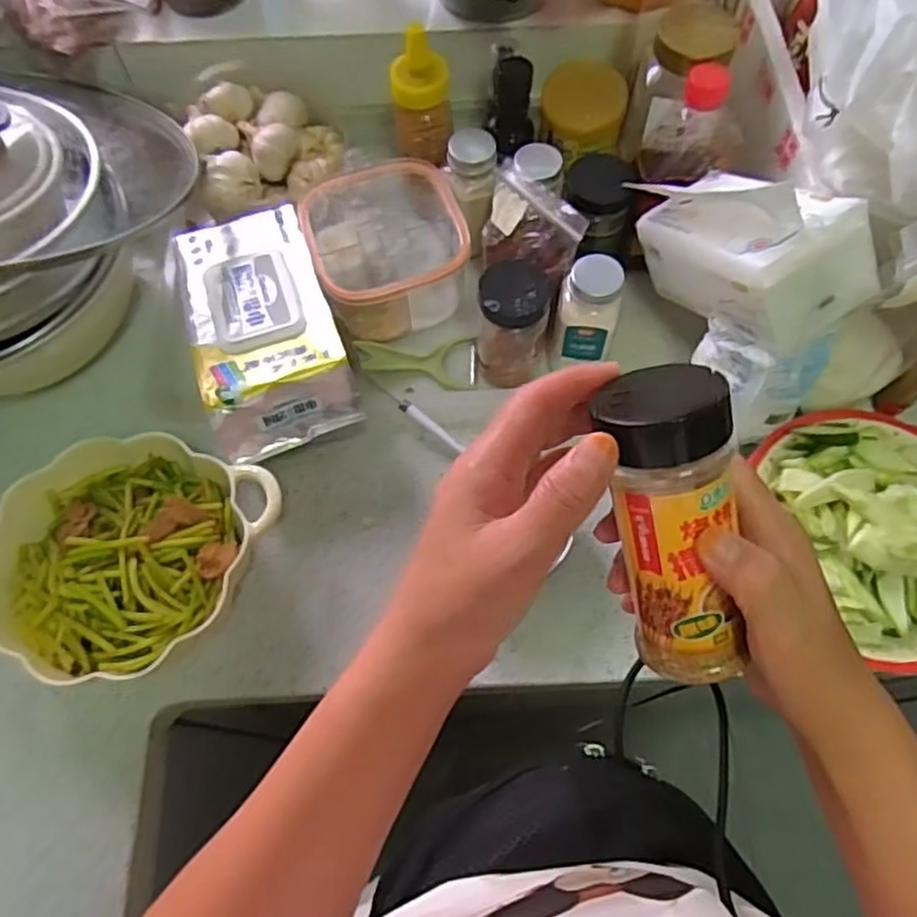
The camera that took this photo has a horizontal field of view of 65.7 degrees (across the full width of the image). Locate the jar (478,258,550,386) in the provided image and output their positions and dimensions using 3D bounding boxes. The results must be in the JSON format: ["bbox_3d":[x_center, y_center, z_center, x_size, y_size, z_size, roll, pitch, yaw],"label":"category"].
[{"bbox_3d":[0.048,-0.119,0.620,0.060,0.111,0.066,0,66,0],"label":"jar"}]

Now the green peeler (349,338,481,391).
[{"bbox_3d":[-0.037,-0.088,0.653,0.109,0.016,0.051,-5,66,-2],"label":"green peeler"}]

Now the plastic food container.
[{"bbox_3d":[-0.068,-0.195,0.666,0.133,0.089,0.147,-17,67,-7],"label":"plastic food container"}]

